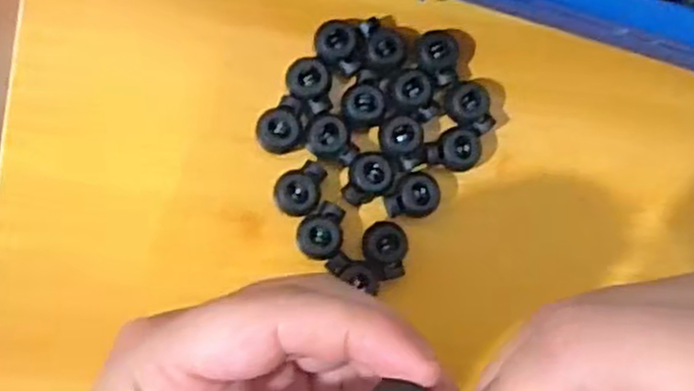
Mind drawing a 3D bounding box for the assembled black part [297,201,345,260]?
[{"bbox_3d":[-0.009,0.014,0.280,0.016,0.009,0.022,45,82,-3],"label":"assembled black part"}]

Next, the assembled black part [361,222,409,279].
[{"bbox_3d":[0.015,0.022,0.283,0.016,0.008,0.022,-11,88,-8],"label":"assembled black part"}]

